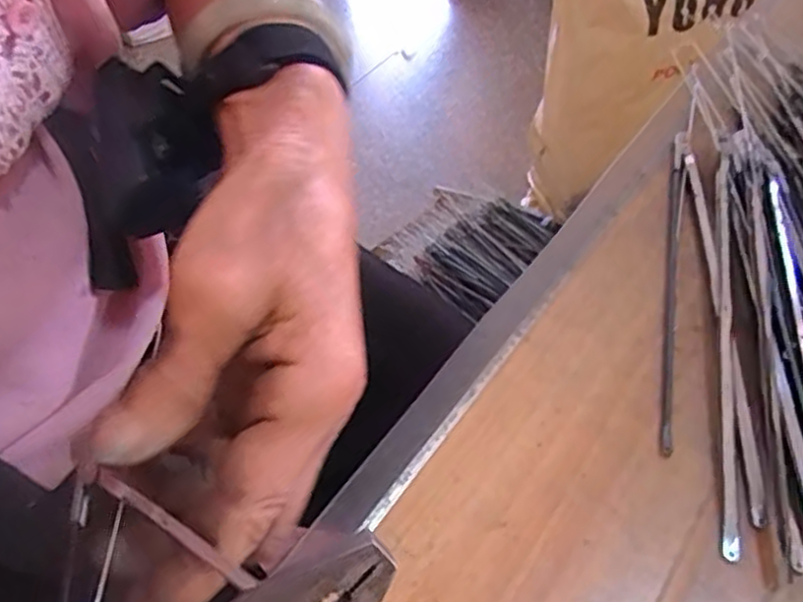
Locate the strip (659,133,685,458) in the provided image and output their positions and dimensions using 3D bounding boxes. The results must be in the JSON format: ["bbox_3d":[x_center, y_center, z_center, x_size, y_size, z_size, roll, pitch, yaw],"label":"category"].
[{"bbox_3d":[0.111,-0.013,0.282,0.007,0.006,0.165,11,52,9],"label":"strip"}]

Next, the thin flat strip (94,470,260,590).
[{"bbox_3d":[-0.061,0.060,0.185,0.062,0.004,0.004,22,55,28],"label":"thin flat strip"}]

